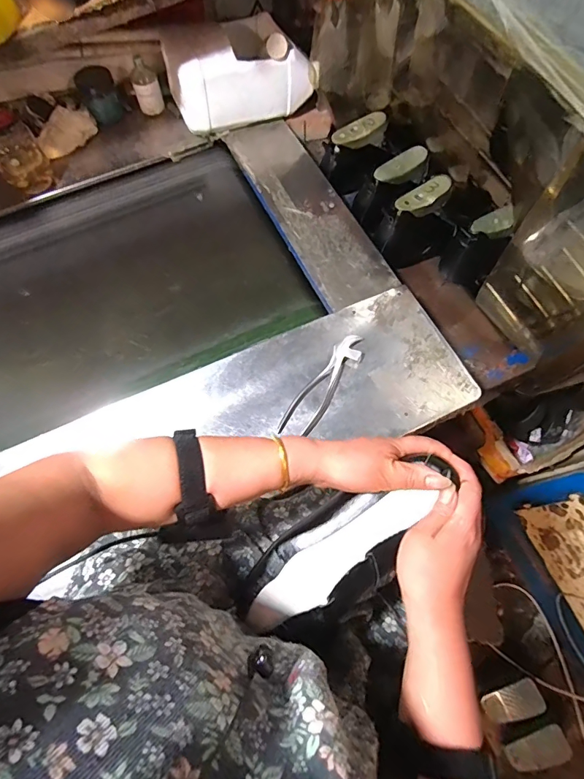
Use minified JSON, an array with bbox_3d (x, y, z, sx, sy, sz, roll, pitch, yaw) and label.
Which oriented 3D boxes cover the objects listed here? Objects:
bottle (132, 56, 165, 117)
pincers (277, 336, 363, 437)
[{"bbox_3d":[-0.298,-0.621,0.846,0.053,0.095,0.052,-15,70,-4],"label":"bottle"},{"bbox_3d":[0.049,-0.008,0.623,0.047,0.010,0.187,31,73,12],"label":"pincers"}]

